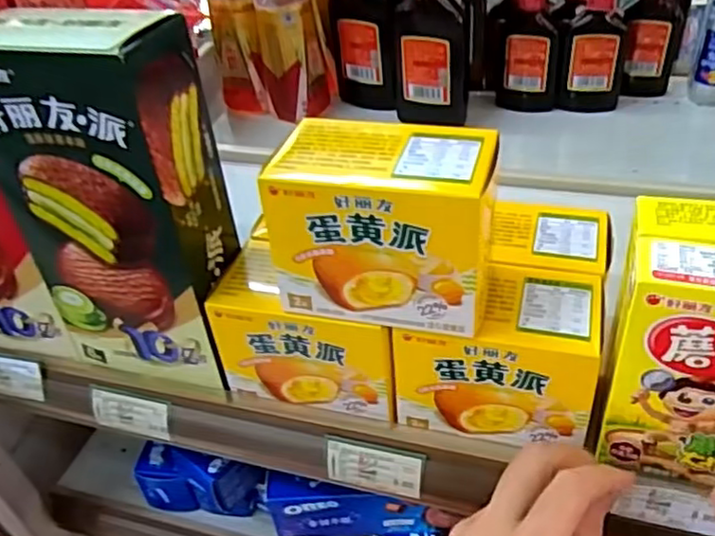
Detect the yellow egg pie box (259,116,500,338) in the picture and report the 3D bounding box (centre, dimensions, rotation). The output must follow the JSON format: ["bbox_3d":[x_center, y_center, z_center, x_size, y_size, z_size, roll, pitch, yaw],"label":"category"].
[{"bbox_3d":[0.015,-0.024,0.345,0.111,0.082,0.065,7,43,15],"label":"yellow egg pie box"}]

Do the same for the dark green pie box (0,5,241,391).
[{"bbox_3d":[-0.139,-0.032,0.387,0.115,0.213,0.068,7,43,15],"label":"dark green pie box"}]

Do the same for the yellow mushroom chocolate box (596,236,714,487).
[{"bbox_3d":[0.171,0.049,0.325,0.088,0.123,0.041,10,44,18],"label":"yellow mushroom chocolate box"}]

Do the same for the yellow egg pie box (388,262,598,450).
[{"bbox_3d":[0.080,0.048,0.382,0.104,0.079,0.066,8,43,17],"label":"yellow egg pie box"}]

